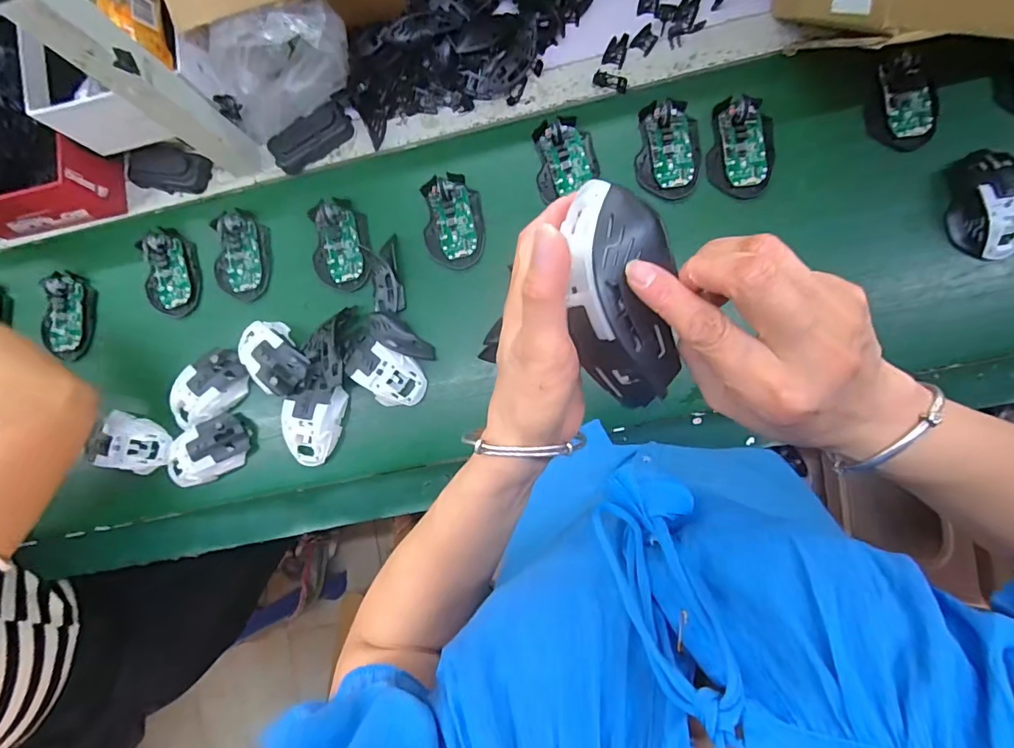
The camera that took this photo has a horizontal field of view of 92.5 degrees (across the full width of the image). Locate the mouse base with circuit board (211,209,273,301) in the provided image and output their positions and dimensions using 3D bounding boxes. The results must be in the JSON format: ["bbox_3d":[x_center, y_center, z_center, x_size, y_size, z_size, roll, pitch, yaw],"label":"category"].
[{"bbox_3d":[-0.345,-0.154,0.629,0.070,0.019,0.112,2,91,6],"label":"mouse base with circuit board"}]

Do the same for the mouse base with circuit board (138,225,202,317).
[{"bbox_3d":[-0.444,-0.135,0.636,0.071,0.018,0.116,-2,90,6],"label":"mouse base with circuit board"}]

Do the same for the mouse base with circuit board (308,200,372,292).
[{"bbox_3d":[-0.211,-0.165,0.616,0.075,0.016,0.114,-10,90,6],"label":"mouse base with circuit board"}]

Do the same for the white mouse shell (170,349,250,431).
[{"bbox_3d":[-0.376,0.020,0.616,0.067,0.043,0.106,43,94,4],"label":"white mouse shell"}]

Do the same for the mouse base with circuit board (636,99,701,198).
[{"bbox_3d":[0.194,-0.267,0.578,0.072,0.032,0.113,3,91,6],"label":"mouse base with circuit board"}]

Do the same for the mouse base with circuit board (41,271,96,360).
[{"bbox_3d":[-0.588,-0.078,0.651,0.065,0.025,0.110,13,92,5],"label":"mouse base with circuit board"}]

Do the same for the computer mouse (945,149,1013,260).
[{"bbox_3d":[0.529,-0.185,0.533,0.071,0.042,0.116,-20,89,6],"label":"computer mouse"}]

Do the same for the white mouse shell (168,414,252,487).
[{"bbox_3d":[-0.380,0.098,0.611,0.108,0.040,0.072,-32,87,5],"label":"white mouse shell"}]

